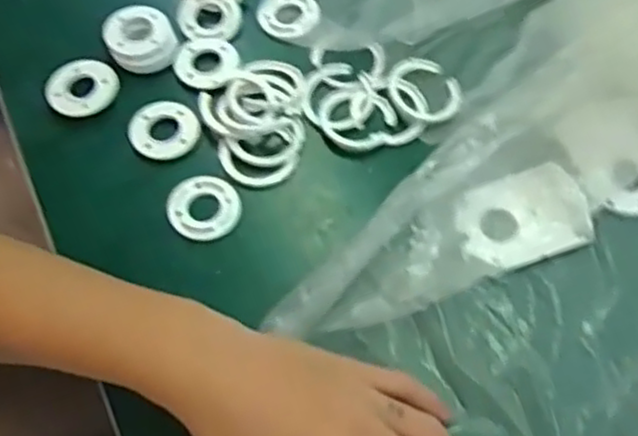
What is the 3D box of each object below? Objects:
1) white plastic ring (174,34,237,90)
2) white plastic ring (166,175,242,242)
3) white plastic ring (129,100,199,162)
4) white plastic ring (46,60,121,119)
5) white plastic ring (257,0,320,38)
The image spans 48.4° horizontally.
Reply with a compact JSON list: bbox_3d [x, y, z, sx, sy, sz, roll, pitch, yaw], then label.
[{"bbox_3d":[-0.079,-0.110,0.503,0.042,0.007,0.050,0,63,-1],"label":"white plastic ring"},{"bbox_3d":[-0.073,-0.007,0.453,0.045,0.004,0.044,1,63,-1],"label":"white plastic ring"},{"bbox_3d":[-0.104,-0.059,0.475,0.044,0.004,0.044,1,63,-1],"label":"white plastic ring"},{"bbox_3d":[-0.162,-0.089,0.486,0.043,0.012,0.048,13,64,5],"label":"white plastic ring"},{"bbox_3d":[-0.022,-0.154,0.527,0.044,0.007,0.043,1,63,-1],"label":"white plastic ring"}]

